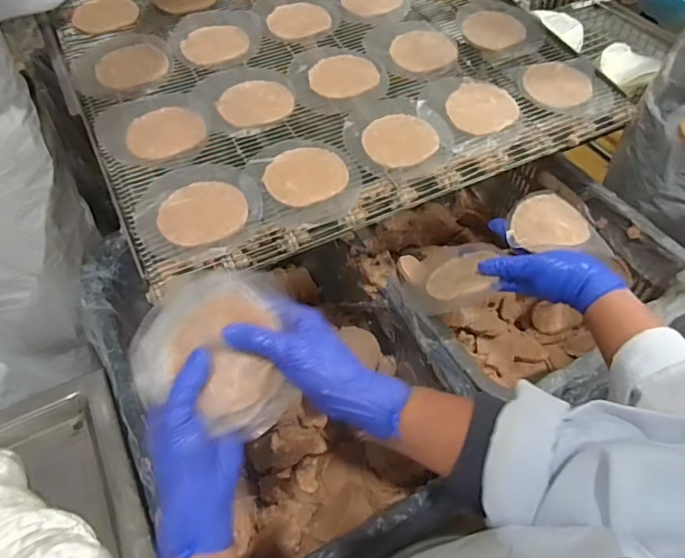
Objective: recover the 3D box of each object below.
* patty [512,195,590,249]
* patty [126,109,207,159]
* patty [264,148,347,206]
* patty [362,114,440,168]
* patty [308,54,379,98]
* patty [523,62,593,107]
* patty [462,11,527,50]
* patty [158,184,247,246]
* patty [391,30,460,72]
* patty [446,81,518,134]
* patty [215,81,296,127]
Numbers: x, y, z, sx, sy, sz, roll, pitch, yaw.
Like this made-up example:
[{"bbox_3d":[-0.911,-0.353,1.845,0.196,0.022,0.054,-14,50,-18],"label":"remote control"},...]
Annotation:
[{"bbox_3d":[0.237,-0.066,0.580,0.082,0.012,0.072,-1,54,1],"label":"patty"},{"bbox_3d":[-0.200,-0.166,0.572,0.082,0.012,0.072,-34,60,-21],"label":"patty"},{"bbox_3d":[-0.040,-0.111,0.541,0.083,0.010,0.073,-23,56,-14],"label":"patty"},{"bbox_3d":[0.064,-0.157,0.573,0.081,0.011,0.074,-1,54,1],"label":"patty"},{"bbox_3d":[0.002,-0.255,0.635,0.084,0.013,0.067,-1,54,1],"label":"patty"},{"bbox_3d":[0.270,-0.243,0.640,0.081,0.016,0.082,12,55,10],"label":"patty"},{"bbox_3d":[0.201,-0.338,0.686,0.076,0.011,0.080,-1,54,1],"label":"patty"},{"bbox_3d":[-0.140,-0.067,0.508,0.084,0.013,0.071,-17,55,-10],"label":"patty"},{"bbox_3d":[0.105,-0.298,0.665,0.080,0.013,0.080,-1,54,1],"label":"patty"},{"bbox_3d":[0.166,-0.201,0.600,0.081,0.018,0.080,12,55,10],"label":"patty"},{"bbox_3d":[-0.103,-0.211,0.604,0.086,0.014,0.066,-13,54,-8],"label":"patty"}]

